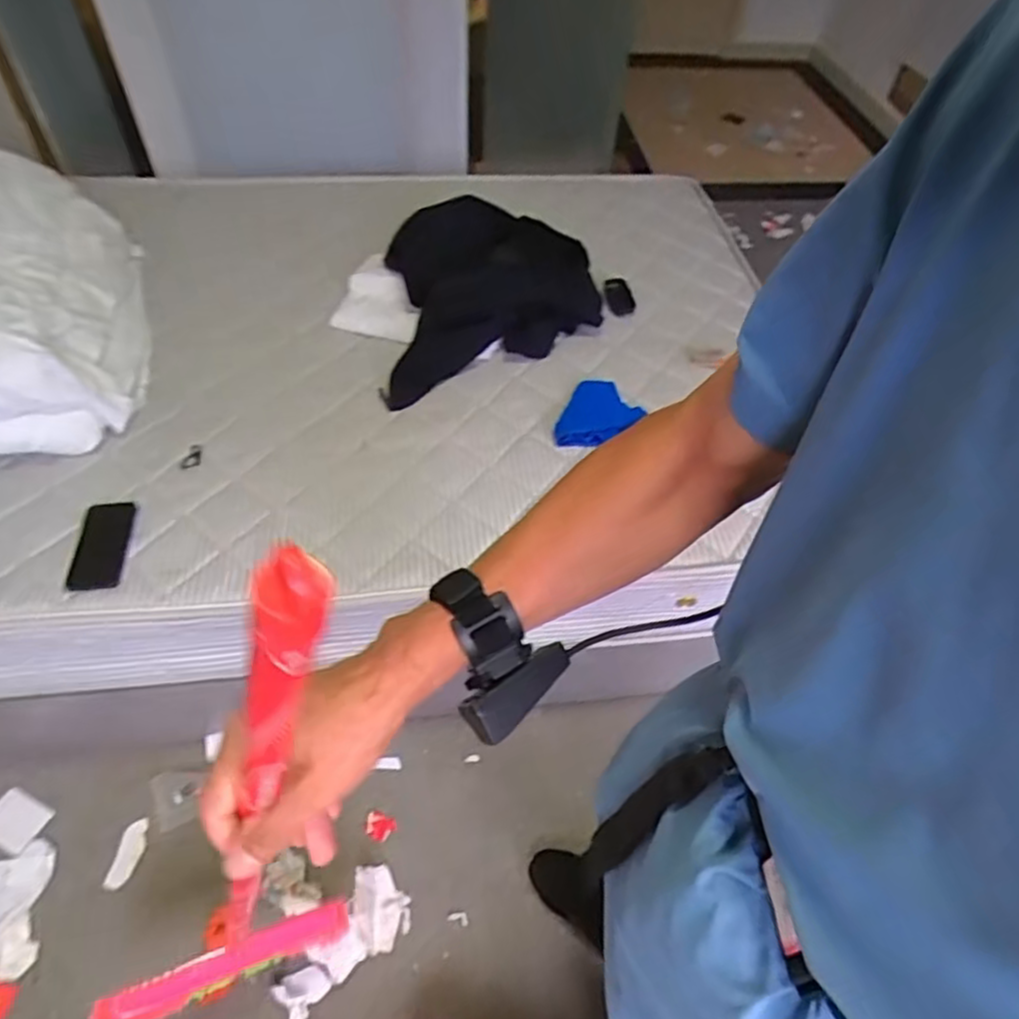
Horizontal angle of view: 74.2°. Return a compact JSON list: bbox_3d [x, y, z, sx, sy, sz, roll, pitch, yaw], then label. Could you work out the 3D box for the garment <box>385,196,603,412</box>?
[{"bbox_3d":[-0.027,-0.468,1.382,0.432,0.199,0.477,-2,52,-5],"label":"garment"}]

